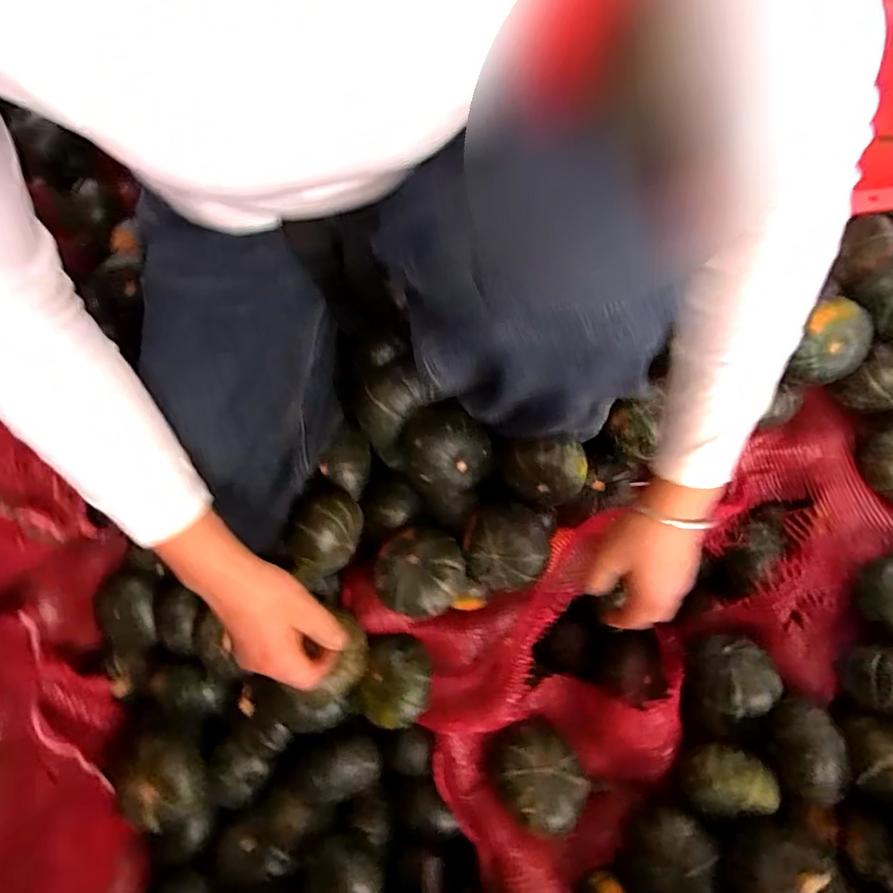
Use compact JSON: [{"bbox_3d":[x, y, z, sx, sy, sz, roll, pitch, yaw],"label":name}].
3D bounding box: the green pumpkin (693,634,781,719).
[{"bbox_3d":[0.316,0.249,0.561,0.059,0.065,0.074,3,79,2],"label":"green pumpkin"}]

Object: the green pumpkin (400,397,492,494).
[{"bbox_3d":[-0.001,0.003,0.554,0.090,0.098,0.090,0,79,1],"label":"green pumpkin"}]

